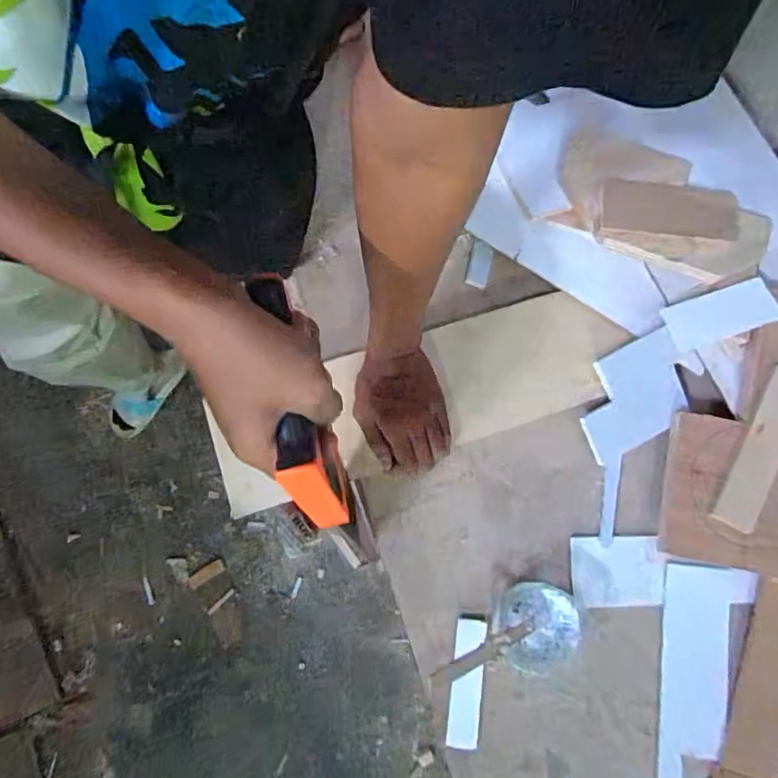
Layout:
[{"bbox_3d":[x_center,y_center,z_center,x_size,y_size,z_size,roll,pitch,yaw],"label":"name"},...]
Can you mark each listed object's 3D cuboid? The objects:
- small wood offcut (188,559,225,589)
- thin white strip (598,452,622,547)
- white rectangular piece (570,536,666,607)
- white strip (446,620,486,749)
[{"bbox_3d":[-0.456,0.462,1.266,0.089,0.007,0.035,-31,80,-20],"label":"small wood offcut"},{"bbox_3d":[0.238,0.120,0.549,0.016,0.004,0.098,12,78,1],"label":"thin white strip"},{"bbox_3d":[0.239,0.189,0.527,0.094,0.009,0.068,-1,78,-2],"label":"white rectangular piece"},{"bbox_3d":[0.078,0.291,0.501,0.031,0.007,0.115,8,78,0],"label":"white strip"}]

